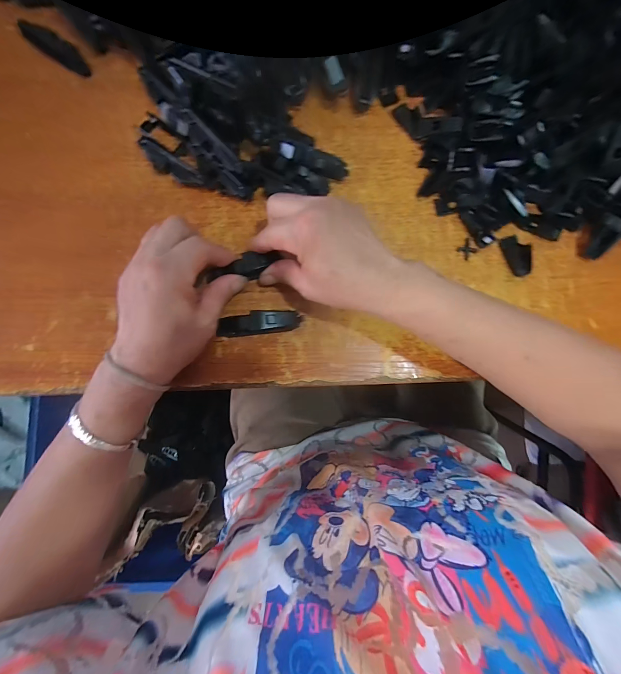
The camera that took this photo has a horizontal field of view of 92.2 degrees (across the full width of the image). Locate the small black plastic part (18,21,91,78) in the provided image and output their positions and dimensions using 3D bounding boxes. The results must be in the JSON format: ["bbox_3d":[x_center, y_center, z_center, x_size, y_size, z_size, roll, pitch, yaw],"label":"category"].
[{"bbox_3d":[-0.262,-0.298,0.308,0.077,0.011,0.023,32,84,2],"label":"small black plastic part"}]

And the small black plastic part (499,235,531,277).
[{"bbox_3d":[0.203,-0.080,0.292,0.020,0.009,0.041,-21,84,-4],"label":"small black plastic part"}]

